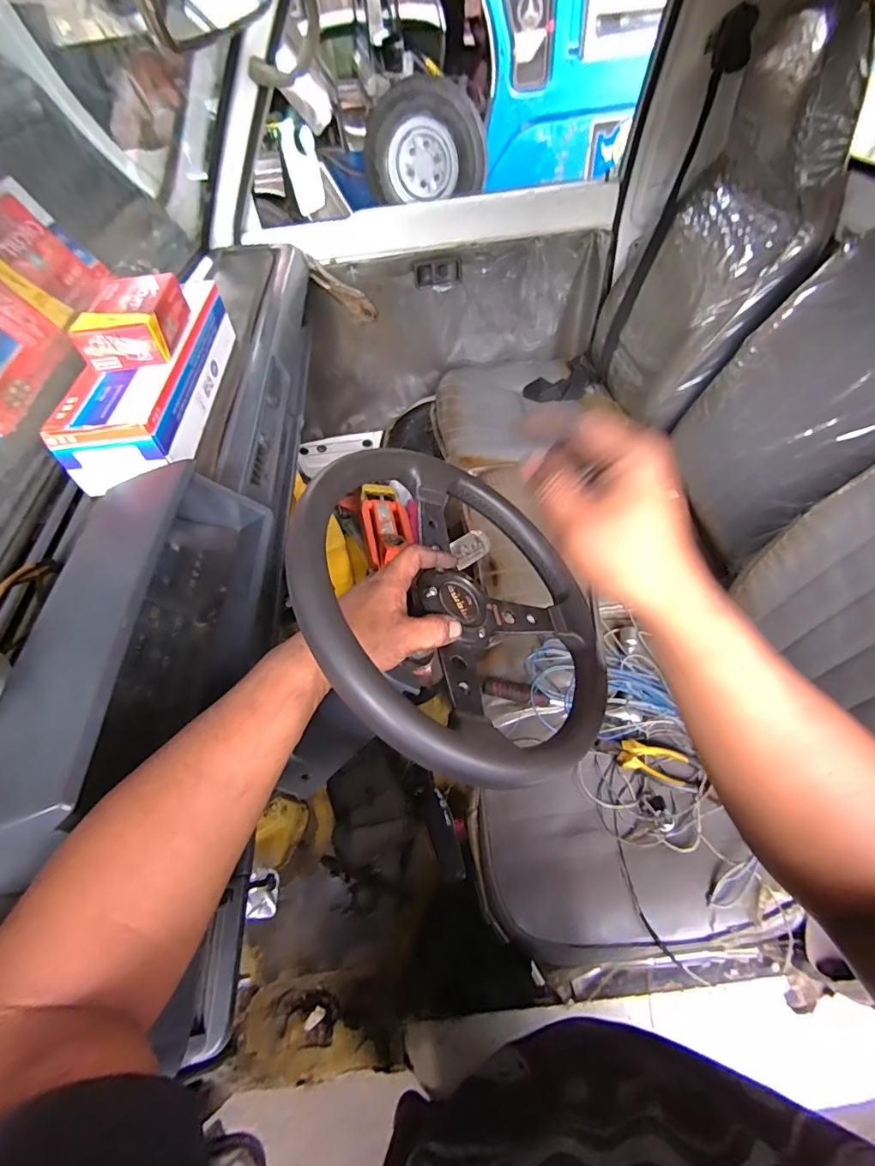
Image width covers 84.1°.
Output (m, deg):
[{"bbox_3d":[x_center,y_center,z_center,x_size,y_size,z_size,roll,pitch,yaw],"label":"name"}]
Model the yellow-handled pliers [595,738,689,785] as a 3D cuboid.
[{"bbox_3d":[0.295,0.253,0.705,0.131,0.025,0.043,16,56,17],"label":"yellow-handled pliers"}]

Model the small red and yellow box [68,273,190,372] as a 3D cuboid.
[{"bbox_3d":[-0.392,-0.344,0.631,0.098,0.055,0.151,-5,52,2],"label":"small red and yellow box"}]

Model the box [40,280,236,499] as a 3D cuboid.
[{"bbox_3d":[-0.392,-0.291,0.690,0.125,0.101,0.399,-7,52,0],"label":"box"}]

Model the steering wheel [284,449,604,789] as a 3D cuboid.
[{"bbox_3d":[0.025,0.012,0.439,0.325,0.040,0.332,26,42,-26],"label":"steering wheel"}]

